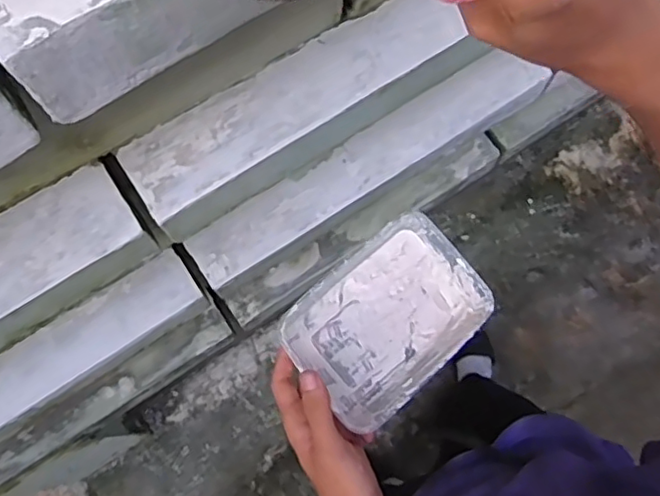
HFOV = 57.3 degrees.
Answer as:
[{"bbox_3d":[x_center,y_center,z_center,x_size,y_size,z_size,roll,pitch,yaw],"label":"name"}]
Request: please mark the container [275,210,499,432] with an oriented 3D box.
[{"bbox_3d":[0.050,0.059,0.510,0.163,0.058,0.116,-41,77,-11],"label":"container"}]

